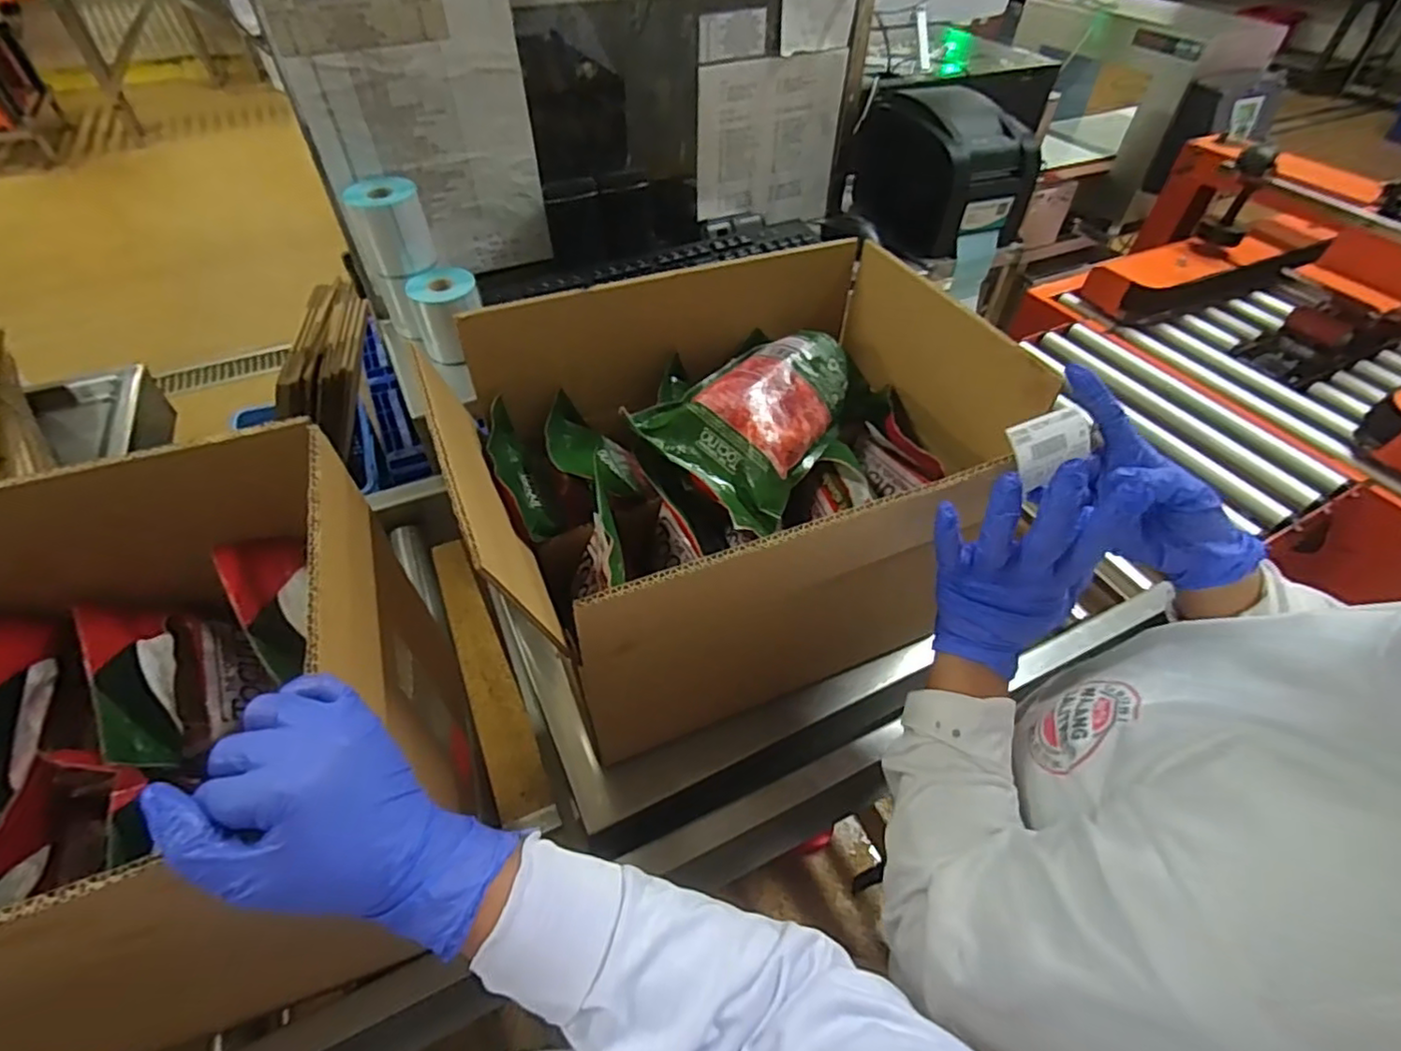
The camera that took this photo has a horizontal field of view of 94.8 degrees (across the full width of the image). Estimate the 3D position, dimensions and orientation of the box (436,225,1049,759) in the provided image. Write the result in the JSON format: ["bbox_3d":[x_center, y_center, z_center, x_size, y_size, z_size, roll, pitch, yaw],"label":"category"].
[{"bbox_3d":[0.016,-0.024,0.634,0.430,0.336,0.273,-16,50,-15],"label":"box"}]

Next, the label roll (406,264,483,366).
[{"bbox_3d":[-0.273,-0.232,0.702,0.070,0.078,0.081,-13,50,-13],"label":"label roll"}]

